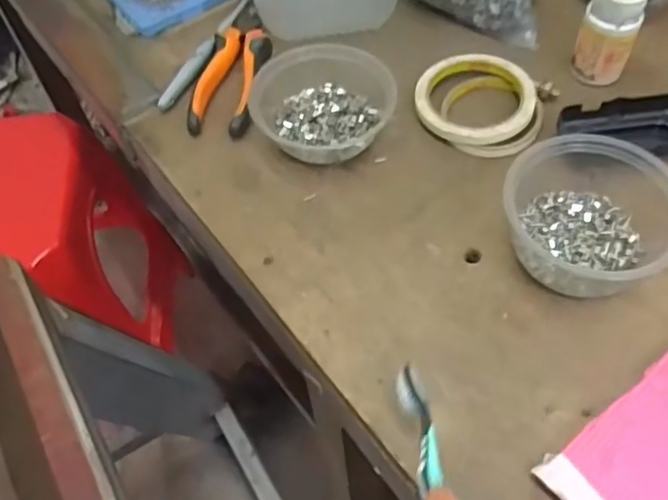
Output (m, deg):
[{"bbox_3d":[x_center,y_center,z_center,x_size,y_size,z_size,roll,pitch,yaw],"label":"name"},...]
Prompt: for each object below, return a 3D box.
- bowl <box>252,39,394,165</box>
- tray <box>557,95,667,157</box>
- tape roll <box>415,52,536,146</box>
[{"bbox_3d":[-0.013,-0.119,0.520,0.107,0.051,0.094,35,65,23],"label":"bowl"},{"bbox_3d":[0.236,-0.100,0.514,0.112,0.032,0.046,4,57,5],"label":"tray"},{"bbox_3d":[0.118,-0.126,0.539,0.096,0.020,0.092,-1,57,2],"label":"tape roll"}]

